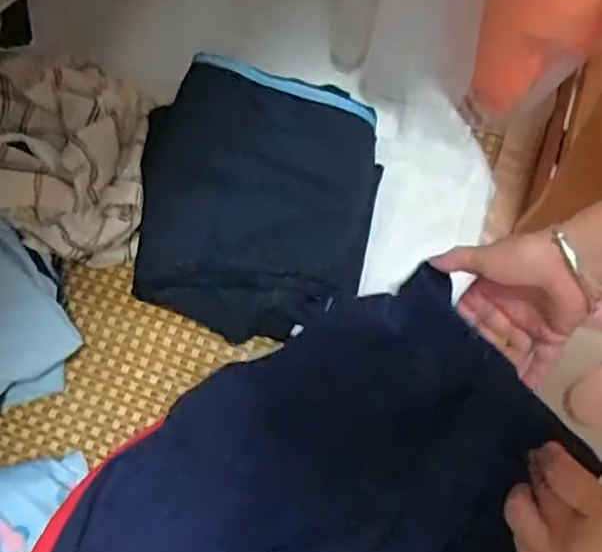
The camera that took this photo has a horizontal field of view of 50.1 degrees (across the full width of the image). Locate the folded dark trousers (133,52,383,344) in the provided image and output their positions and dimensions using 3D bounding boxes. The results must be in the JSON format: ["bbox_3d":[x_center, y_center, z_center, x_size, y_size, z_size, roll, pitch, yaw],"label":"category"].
[{"bbox_3d":[-0.051,-0.078,0.718,0.252,0.046,0.282,12,94,0],"label":"folded dark trousers"}]

